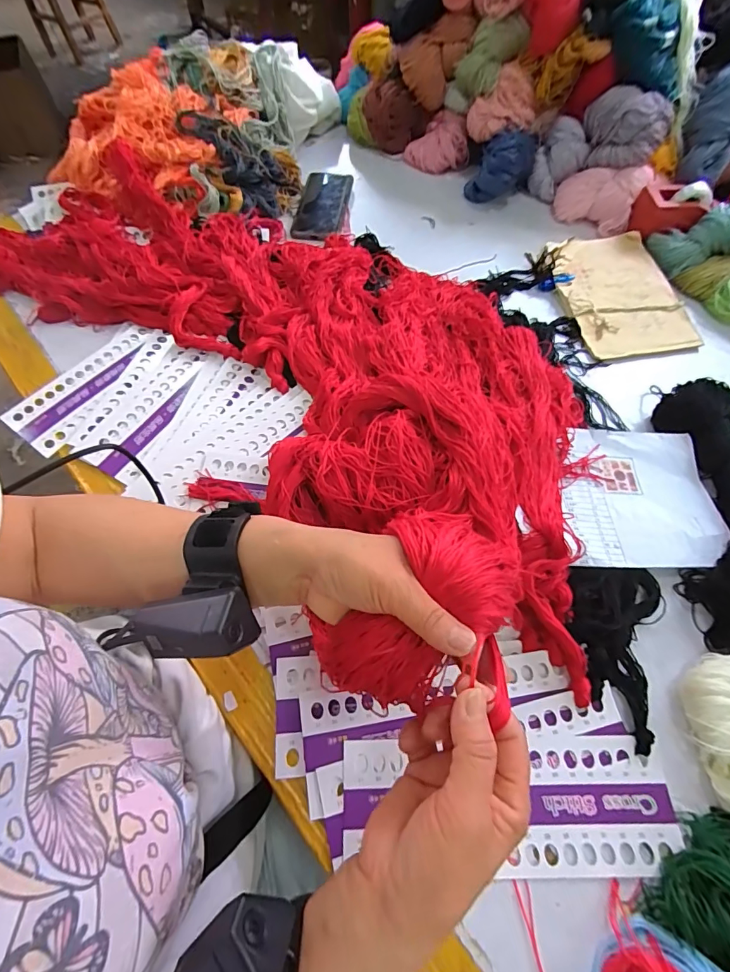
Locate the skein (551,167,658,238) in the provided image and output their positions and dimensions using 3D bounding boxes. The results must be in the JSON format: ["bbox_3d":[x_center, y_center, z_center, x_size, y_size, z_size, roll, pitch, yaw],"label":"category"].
[{"bbox_3d":[0.349,-0.432,0.646,0.118,0.063,0.076,22,63,11],"label":"skein"}]

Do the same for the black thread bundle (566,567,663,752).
[{"bbox_3d":[0.208,0.128,0.362,0.074,0.026,0.144,19,63,10],"label":"black thread bundle"}]

